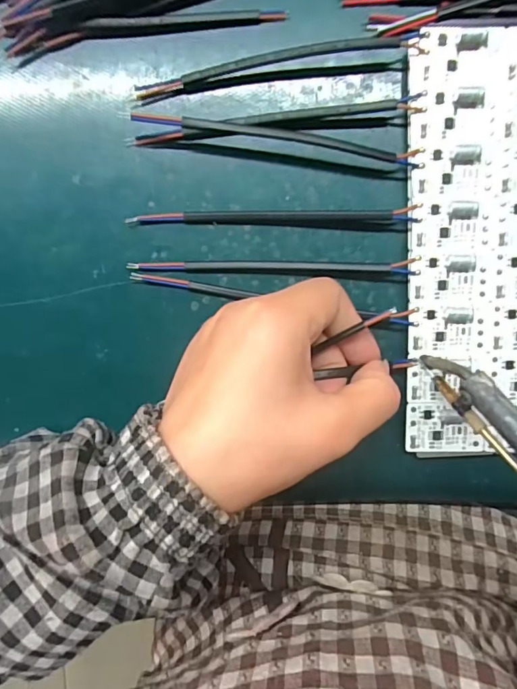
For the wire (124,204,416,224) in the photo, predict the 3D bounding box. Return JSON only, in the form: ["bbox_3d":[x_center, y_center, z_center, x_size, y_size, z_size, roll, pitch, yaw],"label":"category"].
[{"bbox_3d":[0.007,-0.065,0.233,0.144,0.008,0.007,0,96,1],"label":"wire"}]

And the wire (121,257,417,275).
[{"bbox_3d":[0.007,-0.041,0.236,0.143,0.008,0.007,1,96,1],"label":"wire"}]

